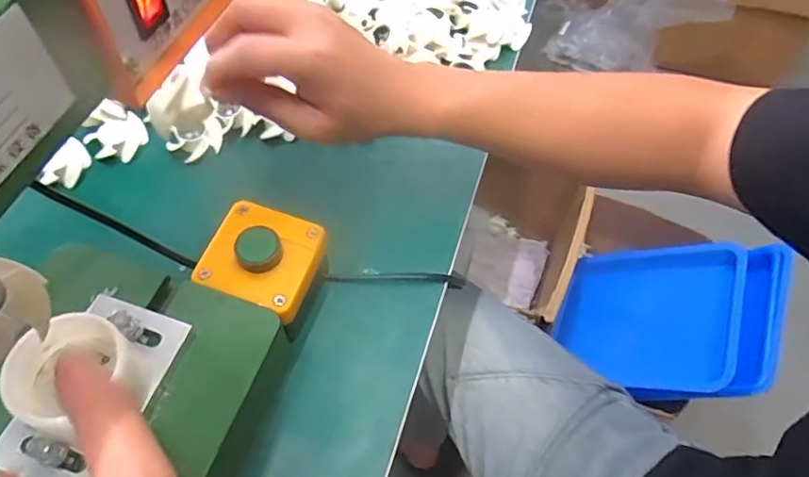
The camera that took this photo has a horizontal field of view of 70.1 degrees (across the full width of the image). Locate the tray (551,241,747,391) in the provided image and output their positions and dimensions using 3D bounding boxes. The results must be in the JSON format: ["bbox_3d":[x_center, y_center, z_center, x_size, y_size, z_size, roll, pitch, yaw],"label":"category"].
[{"bbox_3d":[0.383,0.113,0.913,0.262,0.035,0.254,3,50,36],"label":"tray"}]

